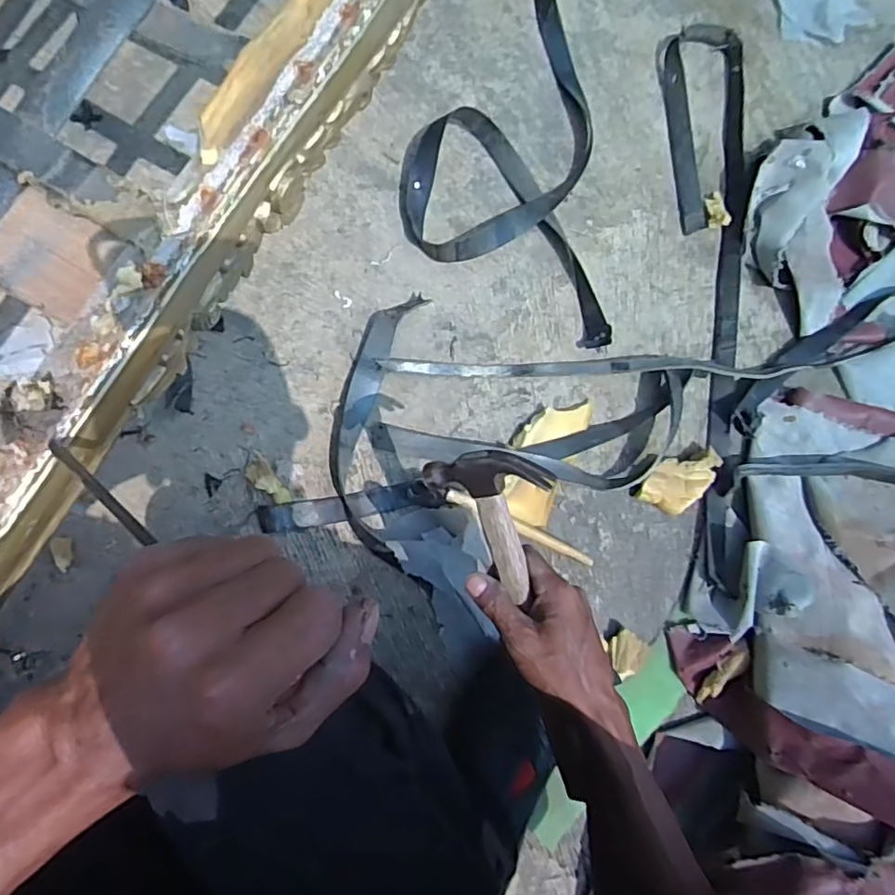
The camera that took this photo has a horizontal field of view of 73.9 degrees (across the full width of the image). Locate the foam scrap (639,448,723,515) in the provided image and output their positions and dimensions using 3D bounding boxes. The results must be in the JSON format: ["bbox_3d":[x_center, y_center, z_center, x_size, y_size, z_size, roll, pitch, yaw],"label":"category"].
[{"bbox_3d":[0.283,0.039,0.722,0.103,0.025,0.060,-38,89,-7],"label":"foam scrap"}]

